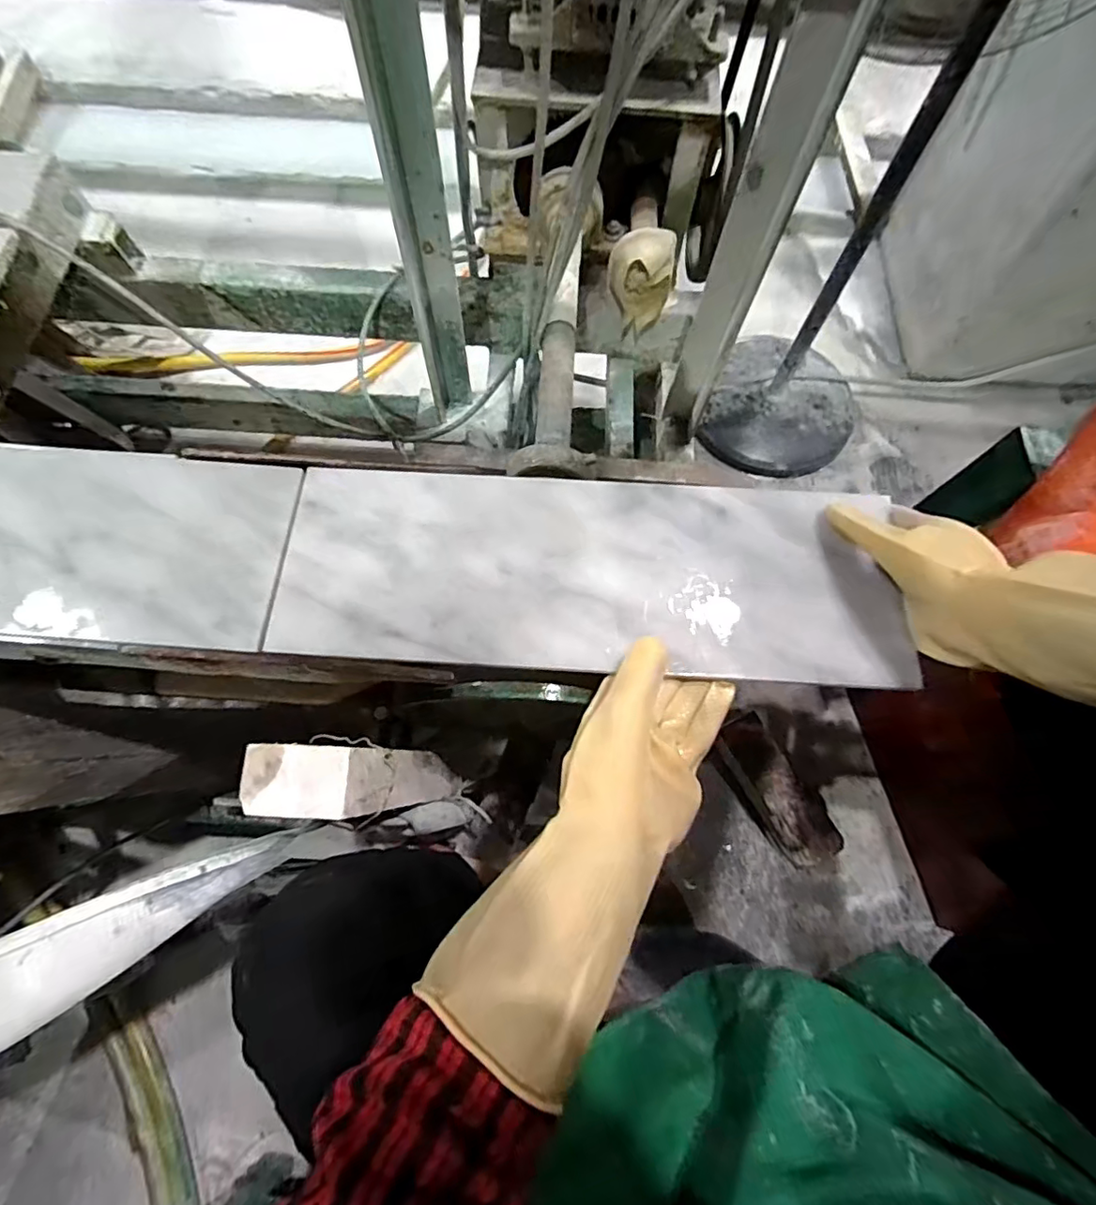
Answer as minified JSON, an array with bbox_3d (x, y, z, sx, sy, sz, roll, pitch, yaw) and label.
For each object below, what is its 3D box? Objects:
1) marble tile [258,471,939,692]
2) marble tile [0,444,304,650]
[{"bbox_3d":[0.025,-0.022,0.416,0.437,0.012,0.147,4,71,3],"label":"marble tile"},{"bbox_3d":[-0.420,-0.053,0.431,0.437,0.011,0.151,4,71,0],"label":"marble tile"}]

